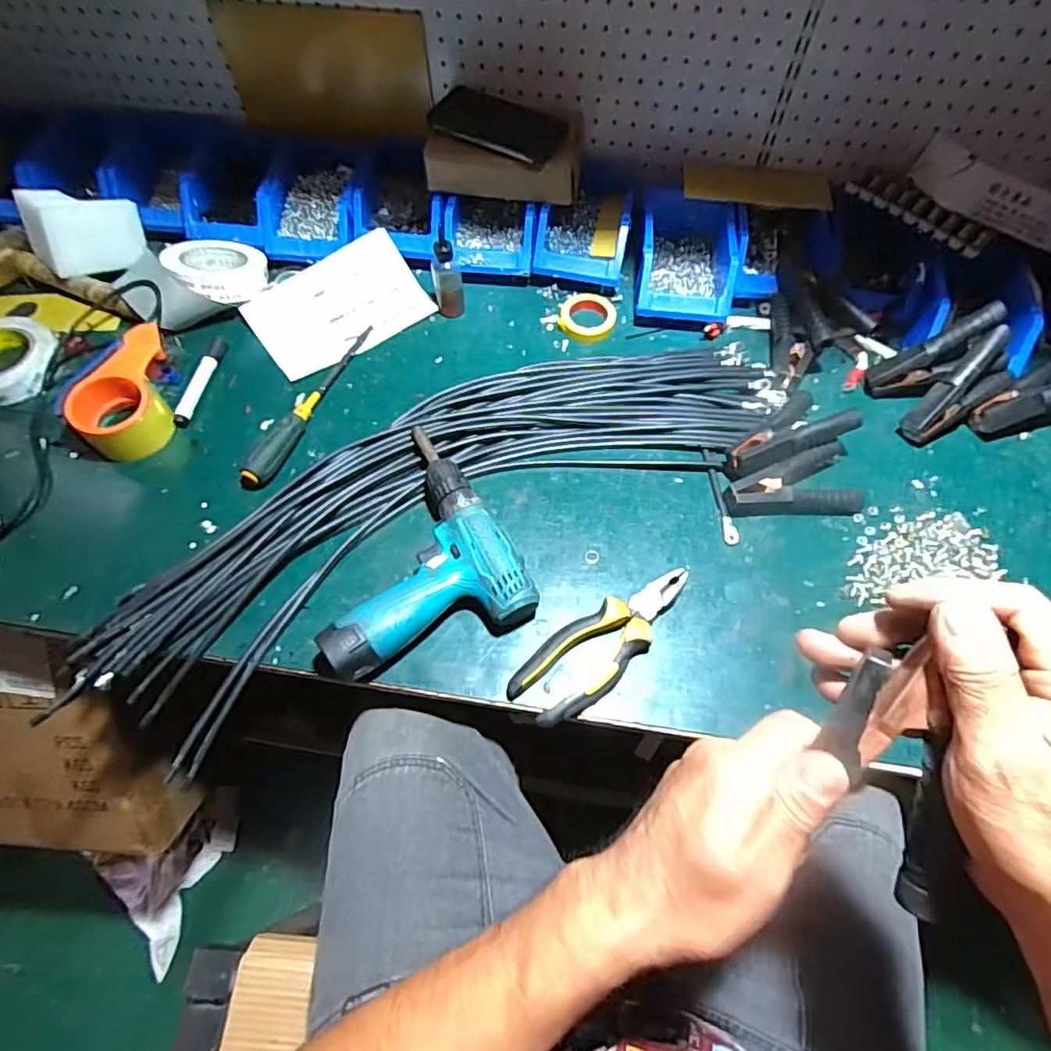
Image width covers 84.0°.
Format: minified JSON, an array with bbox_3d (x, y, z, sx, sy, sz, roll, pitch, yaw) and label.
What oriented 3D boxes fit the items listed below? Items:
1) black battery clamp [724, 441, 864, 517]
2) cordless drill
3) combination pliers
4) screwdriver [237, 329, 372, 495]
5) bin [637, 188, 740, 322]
[{"bbox_3d":[0.285,-0.047,0.623,0.146,0.031,0.078,-5,61,-4],"label":"black battery clamp"},{"bbox_3d":[-0.125,0.029,0.568,0.197,0.053,0.232,-29,65,-15],"label":"cordless drill"},{"bbox_3d":[0.075,0.105,0.544,0.196,0.024,0.067,-39,68,-20],"label":"combination pliers"},{"bbox_3d":[-0.243,-0.147,0.672,0.026,0.033,0.253,18,62,9],"label":"screwdriver"},{"bbox_3d":[0.204,-0.343,0.750,0.114,0.073,0.172,5,61,2],"label":"bin"}]

